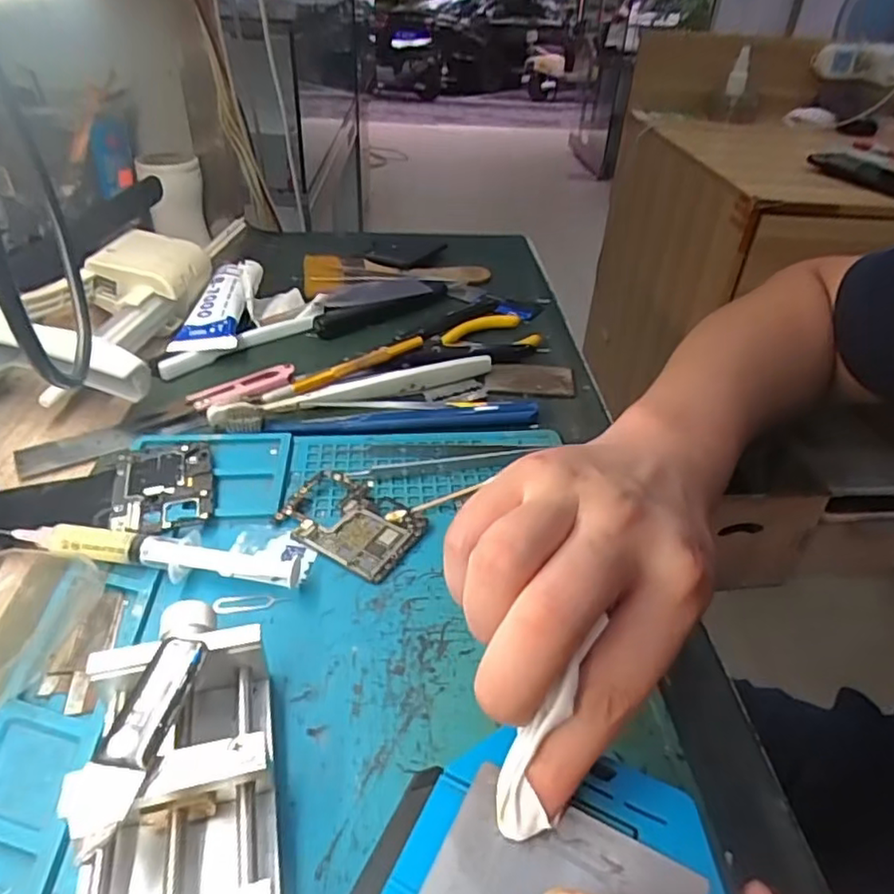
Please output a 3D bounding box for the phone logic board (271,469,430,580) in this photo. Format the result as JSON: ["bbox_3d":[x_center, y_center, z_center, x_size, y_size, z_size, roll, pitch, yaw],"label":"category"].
[{"bbox_3d":[-0.047,0.036,0.315,0.070,0.006,0.051,28,43,26],"label":"phone logic board"}]

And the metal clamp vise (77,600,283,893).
[{"bbox_3d":[-0.081,0.109,0.195,0.055,0.031,0.136,-6,39,-15],"label":"metal clamp vise"}]

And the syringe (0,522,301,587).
[{"bbox_3d":[-0.136,0.047,0.284,0.133,0.014,0.021,5,38,-1],"label":"syringe"}]

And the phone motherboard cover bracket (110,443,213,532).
[{"bbox_3d":[-0.146,0.020,0.325,0.047,0.004,0.066,-10,40,-15],"label":"phone motherboard cover bracket"}]

